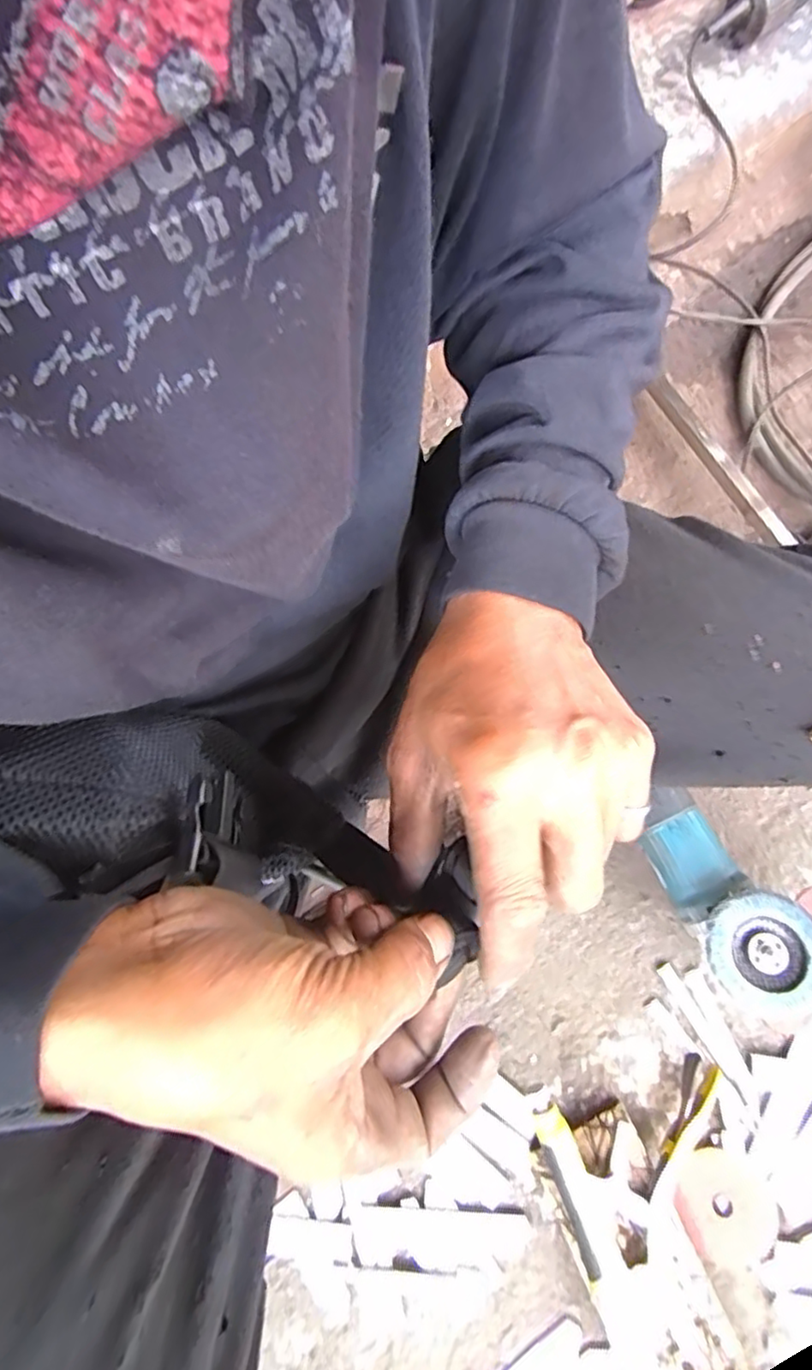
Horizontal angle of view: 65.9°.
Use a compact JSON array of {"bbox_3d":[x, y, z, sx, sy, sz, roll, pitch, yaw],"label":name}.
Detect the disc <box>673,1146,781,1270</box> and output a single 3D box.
[{"bbox_3d":[0.263,0.430,0.515,0.074,0.004,0.084,-25,76,-5],"label":"disc"}]

